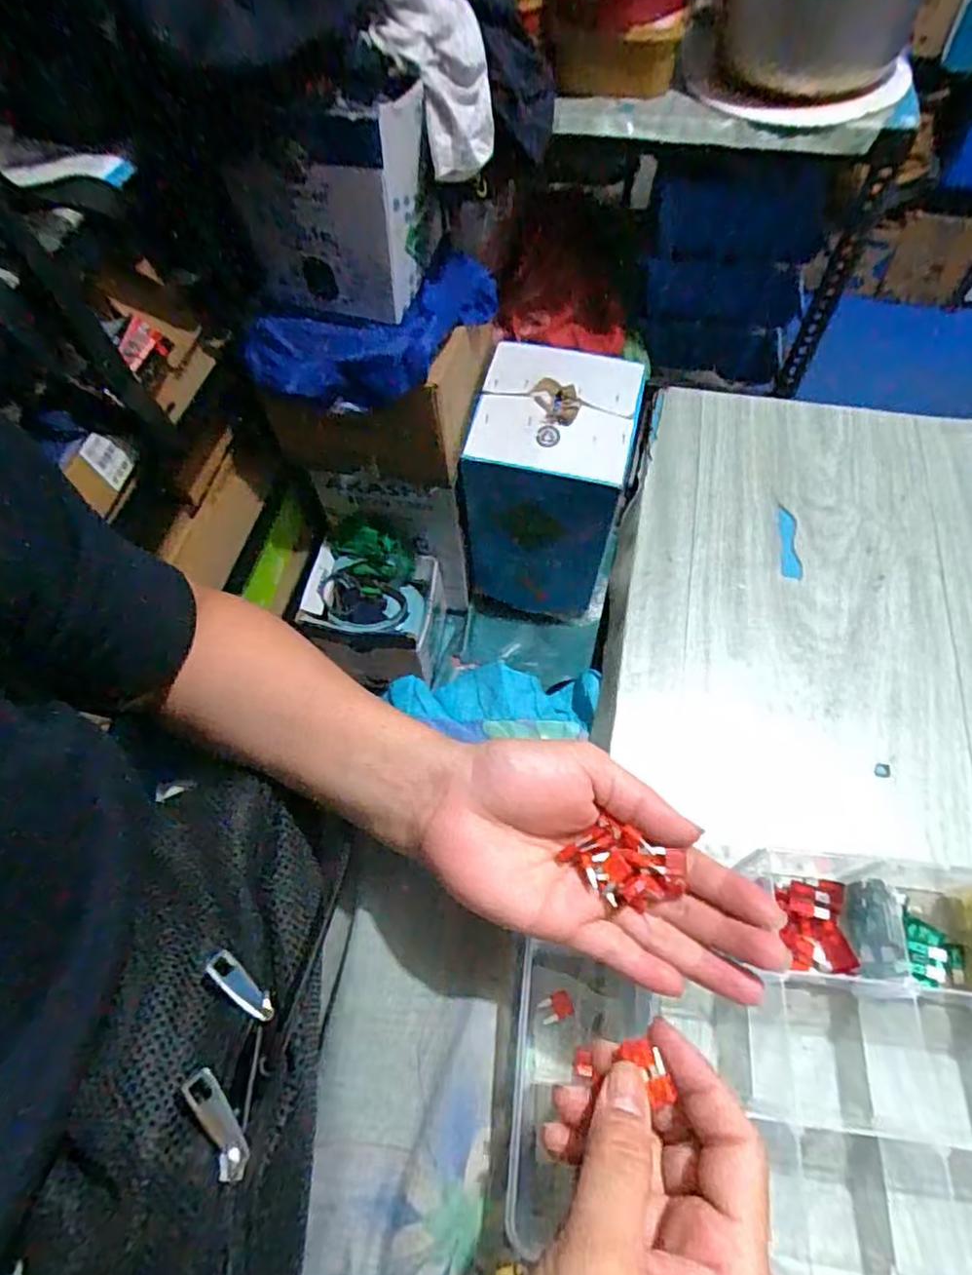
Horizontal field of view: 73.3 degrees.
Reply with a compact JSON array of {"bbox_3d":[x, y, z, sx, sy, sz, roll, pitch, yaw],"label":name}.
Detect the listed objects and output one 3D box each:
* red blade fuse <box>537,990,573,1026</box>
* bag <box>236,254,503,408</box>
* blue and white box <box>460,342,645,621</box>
[{"bbox_3d":[0.035,0.184,0.326,0.016,0.004,0.012,-19,62,-9],"label":"red blade fuse"},{"bbox_3d":[-0.134,-0.394,0.863,0.351,0.114,0.151,-20,62,-10],"label":"bag"},{"bbox_3d":[0.115,-0.254,1.203,0.248,0.458,0.248,15,62,10],"label":"blue and white box"}]

